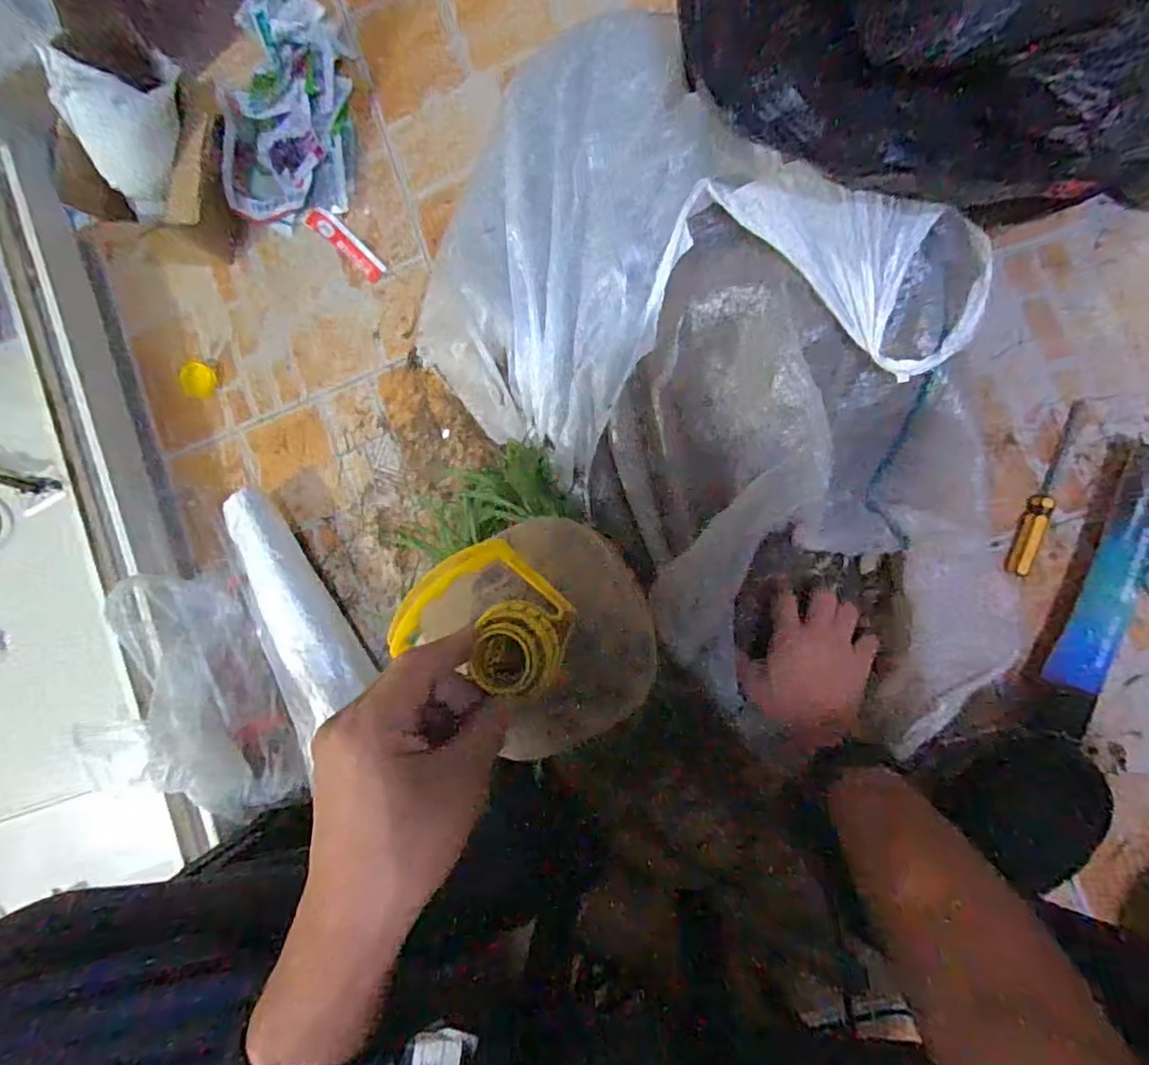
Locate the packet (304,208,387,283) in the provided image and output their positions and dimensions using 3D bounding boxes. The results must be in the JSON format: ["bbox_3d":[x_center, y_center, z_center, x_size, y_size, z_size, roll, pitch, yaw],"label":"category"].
[{"bbox_3d":[-0.264,-0.334,0.700,0.114,0.007,0.028,41,96,7],"label":"packet"}]

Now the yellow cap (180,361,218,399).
[{"bbox_3d":[-0.463,-0.187,0.748,0.049,0.014,0.041,12,92,9],"label":"yellow cap"}]

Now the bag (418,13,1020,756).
[{"bbox_3d":[0.135,-0.118,0.520,0.350,0.143,0.585,-44,83,7],"label":"bag"}]

